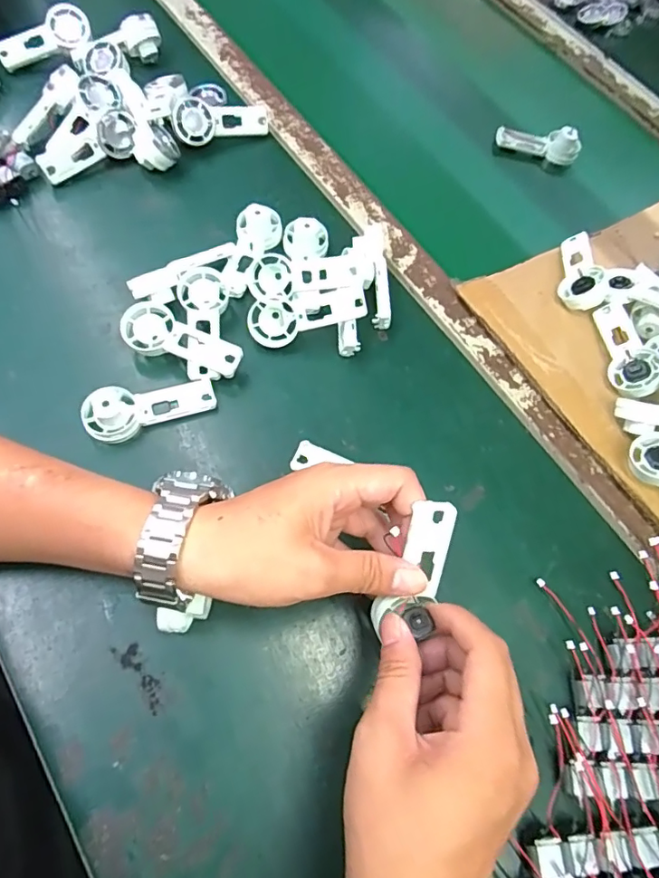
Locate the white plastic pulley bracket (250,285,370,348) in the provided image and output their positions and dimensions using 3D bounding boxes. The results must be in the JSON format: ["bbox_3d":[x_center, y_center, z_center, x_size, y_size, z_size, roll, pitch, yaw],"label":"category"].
[{"bbox_3d":[-0.018,-0.103,0.415,0.092,0.023,0.038,-12,69,9],"label":"white plastic pulley bracket"}]

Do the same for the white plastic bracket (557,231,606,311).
[{"bbox_3d":[0.227,-0.158,0.475,0.036,0.022,0.085,4,65,-7],"label":"white plastic bracket"}]

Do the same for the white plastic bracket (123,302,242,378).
[{"bbox_3d":[-0.115,-0.071,0.400,0.093,0.020,0.038,29,64,6],"label":"white plastic bracket"}]

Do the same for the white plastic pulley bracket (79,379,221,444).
[{"bbox_3d":[-0.133,-0.024,0.385,0.093,0.019,0.037,-15,69,-21],"label":"white plastic pulley bracket"}]

